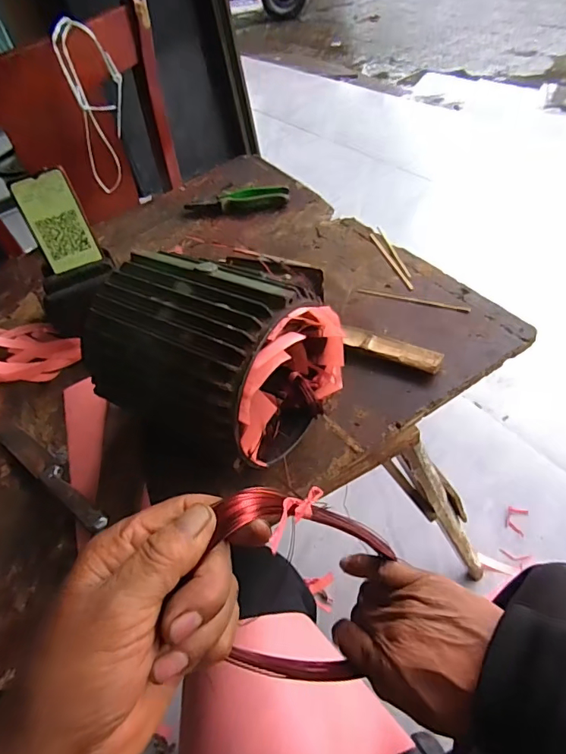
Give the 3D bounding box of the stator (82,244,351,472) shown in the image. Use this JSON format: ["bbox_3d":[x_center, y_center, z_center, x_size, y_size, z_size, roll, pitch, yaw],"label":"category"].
[{"bbox_3d":[-0.070,-0.021,0.490,0.216,0.162,0.174,25,59,31],"label":"stator"}]

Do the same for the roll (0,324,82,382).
[{"bbox_3d":[-0.383,-0.038,0.696,0.166,0.034,0.108,11,53,22],"label":"roll"}]

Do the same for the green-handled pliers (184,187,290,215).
[{"bbox_3d":[-0.083,-0.320,0.865,0.185,0.020,0.051,-6,48,8],"label":"green-handled pliers"}]

